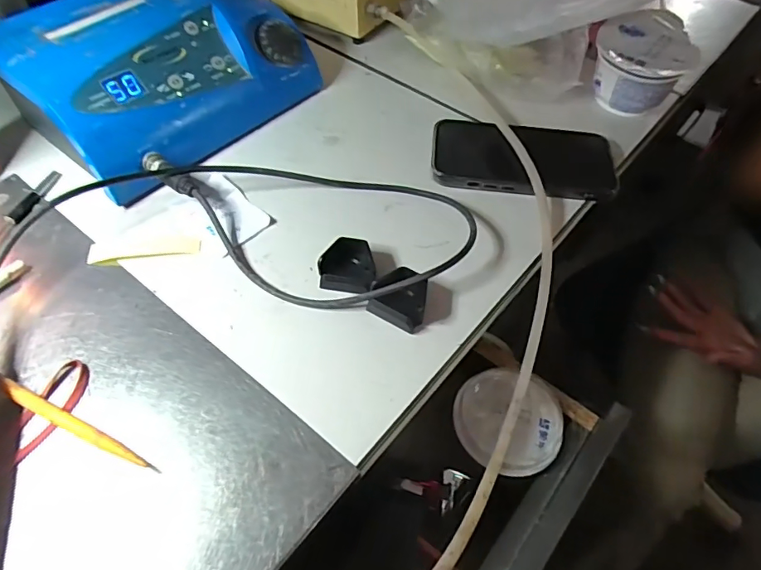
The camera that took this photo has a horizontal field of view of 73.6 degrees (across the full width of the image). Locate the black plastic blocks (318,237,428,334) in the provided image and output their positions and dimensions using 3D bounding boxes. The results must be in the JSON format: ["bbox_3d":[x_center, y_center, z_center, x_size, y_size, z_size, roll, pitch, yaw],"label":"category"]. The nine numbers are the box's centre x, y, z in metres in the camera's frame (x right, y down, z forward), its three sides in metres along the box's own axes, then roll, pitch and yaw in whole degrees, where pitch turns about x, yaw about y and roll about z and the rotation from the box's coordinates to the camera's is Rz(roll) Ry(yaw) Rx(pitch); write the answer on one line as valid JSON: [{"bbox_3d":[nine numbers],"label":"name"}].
[{"bbox_3d":[-0.002,-0.003,0.345,0.079,0.017,0.042,28,57,17],"label":"black plastic blocks"}]

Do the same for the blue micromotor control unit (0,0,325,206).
[{"bbox_3d":[-0.186,-0.184,0.431,0.166,0.077,0.223,32,58,19],"label":"blue micromotor control unit"}]

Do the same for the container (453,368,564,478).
[{"bbox_3d":[0.102,0.106,0.402,0.085,0.012,0.082,1,53,-1],"label":"container"}]

